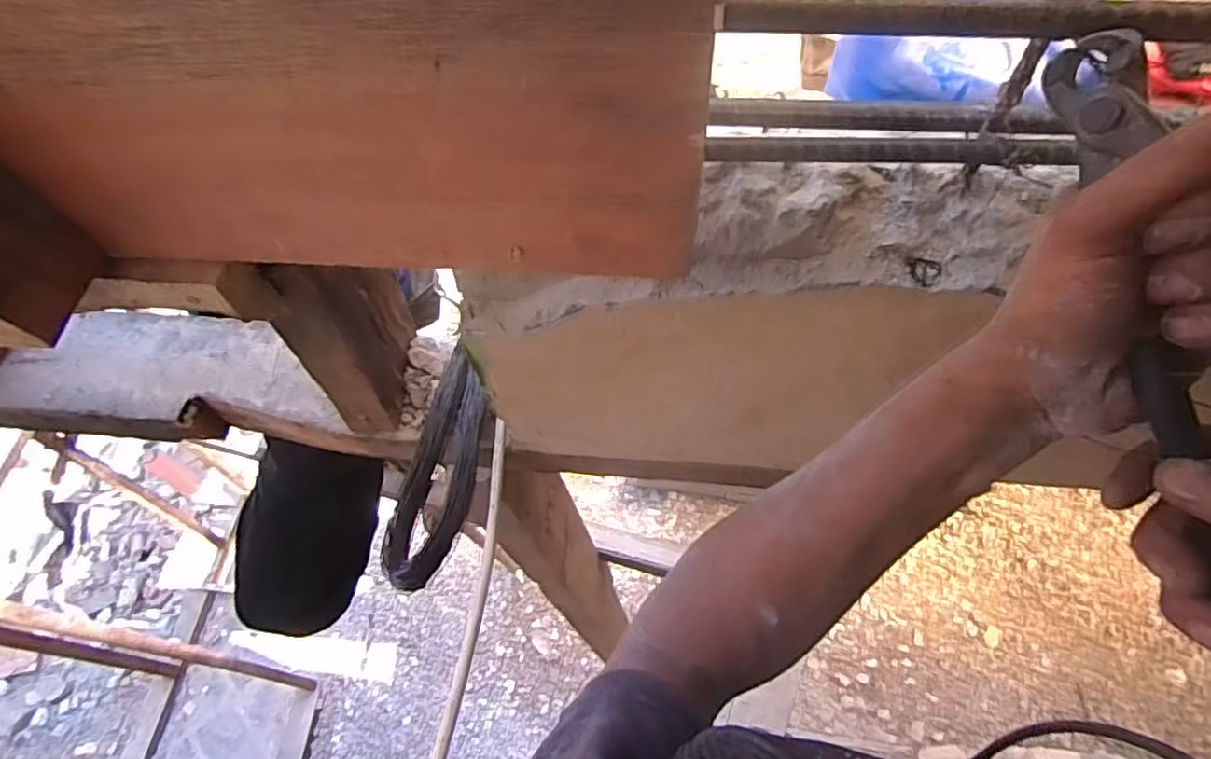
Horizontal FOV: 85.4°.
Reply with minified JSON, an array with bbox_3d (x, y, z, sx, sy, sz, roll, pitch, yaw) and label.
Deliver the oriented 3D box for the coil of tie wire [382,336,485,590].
[{"bbox_3d":[-0.133,0.064,0.538,0.061,0.038,0.214,3,61,6],"label":"coil of tie wire"}]

